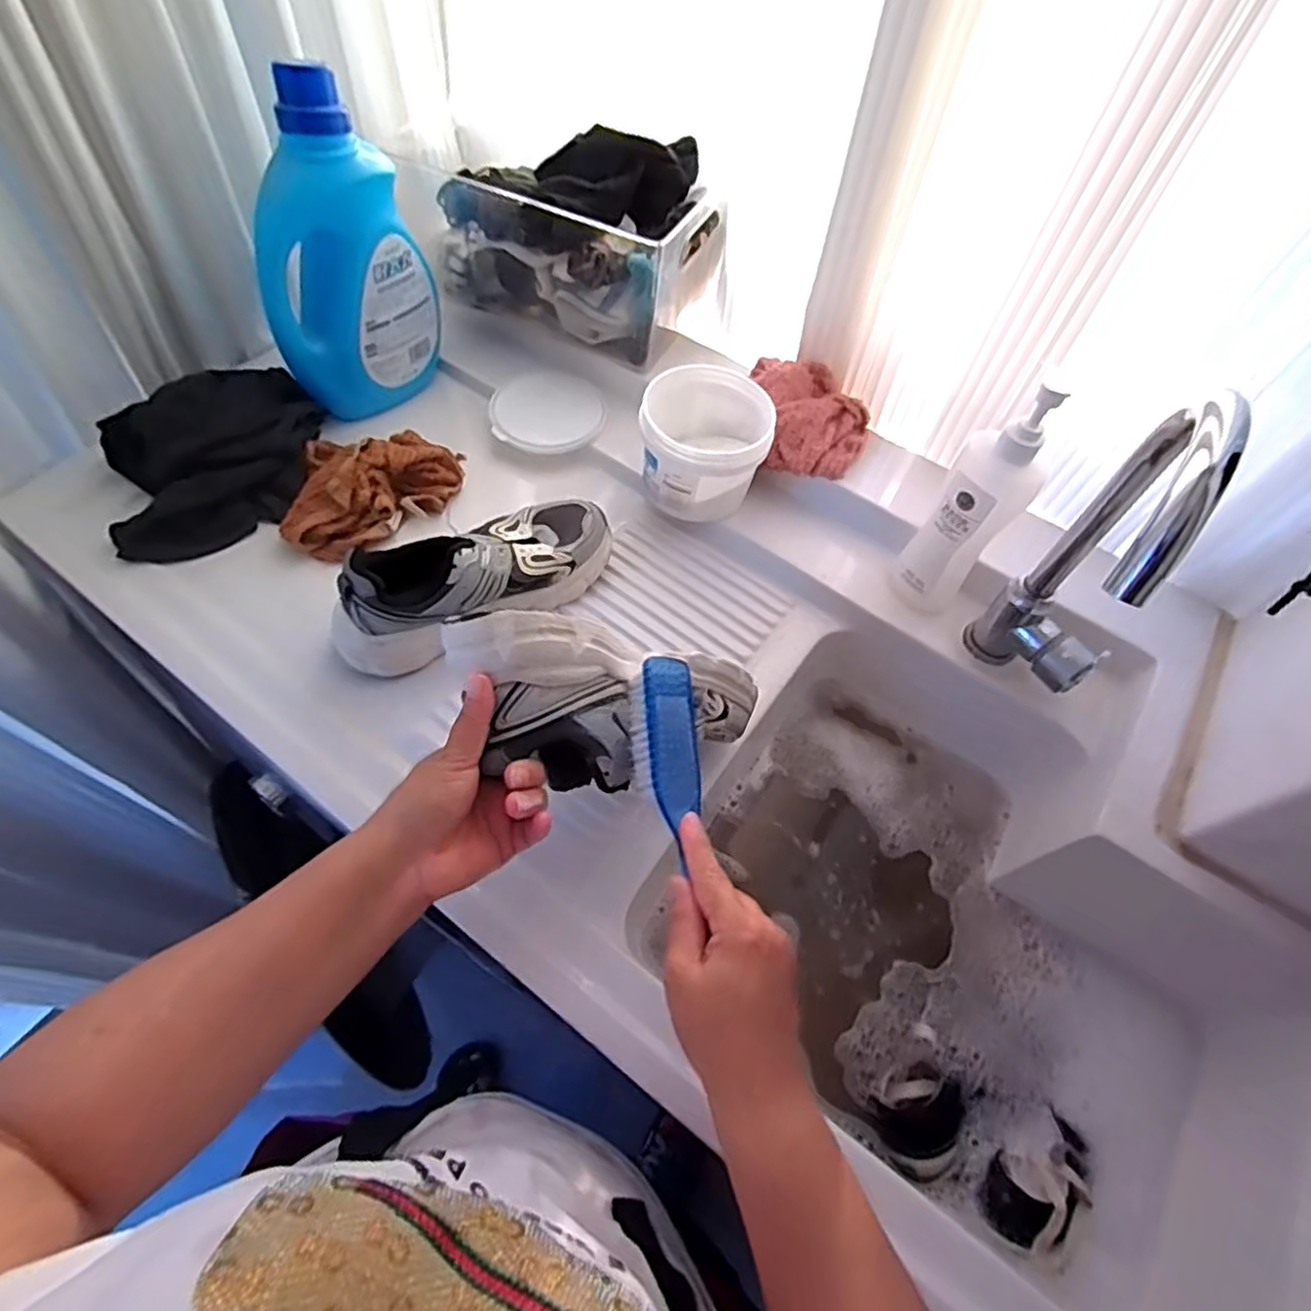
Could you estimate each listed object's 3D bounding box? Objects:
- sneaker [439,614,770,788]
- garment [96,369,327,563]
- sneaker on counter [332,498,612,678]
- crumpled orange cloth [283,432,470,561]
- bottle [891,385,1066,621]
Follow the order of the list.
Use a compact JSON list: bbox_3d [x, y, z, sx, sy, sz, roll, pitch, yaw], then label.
[{"bbox_3d":[-0.027,0.045,0.465,0.245,0.101,0.086,15,50,-41],"label":"sneaker"},{"bbox_3d":[-0.415,-0.193,0.647,0.185,0.060,0.192,-15,62,-12],"label":"garment"},{"bbox_3d":[-0.152,-0.073,0.582,0.242,0.100,0.090,-27,65,-18],"label":"sneaker on counter"},{"bbox_3d":[-0.265,-0.160,0.643,0.142,0.043,0.140,0,60,-4],"label":"crumpled orange cloth"},{"bbox_3d":[0.257,-0.118,0.565,0.050,0.215,0.060,-17,62,-13],"label":"bottle"}]

